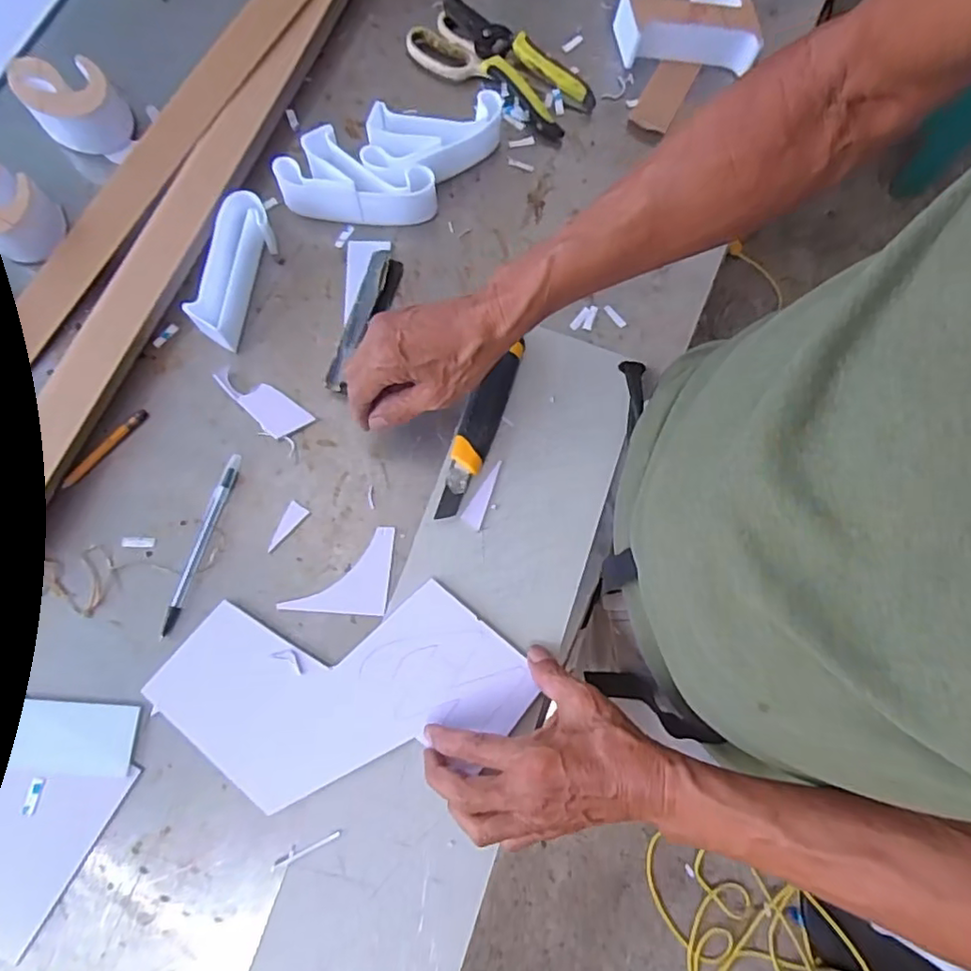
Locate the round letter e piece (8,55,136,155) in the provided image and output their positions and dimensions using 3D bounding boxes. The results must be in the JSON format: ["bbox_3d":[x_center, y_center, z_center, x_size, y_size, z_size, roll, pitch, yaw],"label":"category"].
[{"bbox_3d":[-0.367,-0.339,0.544,0.076,0.045,0.062,-14,78,-5],"label":"round letter e piece"}]

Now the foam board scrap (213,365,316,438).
[{"bbox_3d":[-0.190,-0.071,0.516,0.085,0.009,0.032,34,78,6],"label":"foam board scrap"}]

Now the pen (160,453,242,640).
[{"bbox_3d":[-0.227,0.045,0.487,0.013,0.007,0.148,16,77,2],"label":"pen"}]

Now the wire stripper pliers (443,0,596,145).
[{"bbox_3d":[0.026,-0.414,0.601,0.171,0.027,0.061,43,79,8],"label":"wire stripper pliers"}]

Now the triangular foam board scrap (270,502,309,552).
[{"bbox_3d":[-0.160,0.035,0.495,0.017,0.004,0.043,26,77,4],"label":"triangular foam board scrap"}]

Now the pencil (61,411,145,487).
[{"bbox_3d":[-0.313,-0.031,0.503,0.009,0.004,0.085,41,79,7],"label":"pencil"}]

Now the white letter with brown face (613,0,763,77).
[{"bbox_3d":[0.199,-0.467,0.609,0.132,0.052,0.087,2,78,-4],"label":"white letter with brown face"}]

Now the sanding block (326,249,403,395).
[{"bbox_3d":[-0.107,-0.147,0.530,0.032,0.018,0.141,19,75,3],"label":"sanding block"}]

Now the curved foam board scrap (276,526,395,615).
[{"bbox_3d":[-0.117,0.067,0.489,0.082,0.004,0.069,3,77,-1],"label":"curved foam board scrap"}]

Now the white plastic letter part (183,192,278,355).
[{"bbox_3d":[-0.216,-0.183,0.523,0.044,0.040,0.131,12,77,1],"label":"white plastic letter part"}]

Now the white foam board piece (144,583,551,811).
[{"bbox_3d":[-0.106,0.155,0.463,0.271,0.009,0.135,-6,77,-2],"label":"white foam board piece"}]

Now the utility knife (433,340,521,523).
[{"bbox_3d":[-0.006,-0.049,0.510,0.029,0.019,0.160,21,77,3],"label":"utility knife"}]

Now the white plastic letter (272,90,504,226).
[{"bbox_3d":[-0.083,-0.292,0.557,0.208,0.039,0.095,-11,77,-4],"label":"white plastic letter"}]

